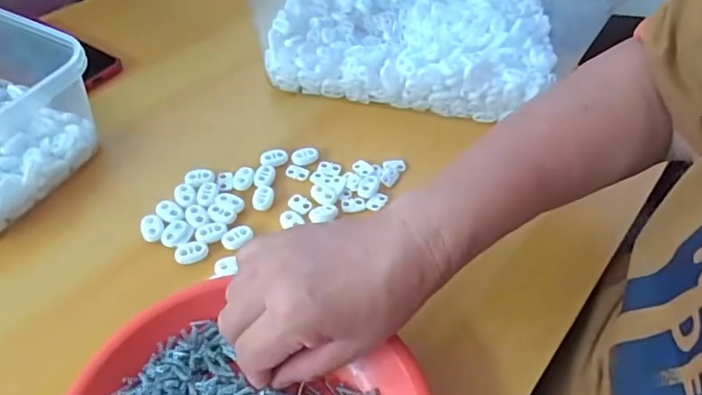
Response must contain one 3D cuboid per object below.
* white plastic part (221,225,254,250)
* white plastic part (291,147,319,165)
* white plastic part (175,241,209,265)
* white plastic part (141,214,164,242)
[{"bbox_3d":[-0.081,0.028,0.368,0.022,0.005,0.015,-31,57,-27],"label":"white plastic part"},{"bbox_3d":[-0.037,-0.034,0.422,0.022,0.009,0.011,-12,50,-13],"label":"white plastic part"},{"bbox_3d":[-0.111,0.038,0.358,0.022,0.005,0.014,-22,53,-21],"label":"white plastic part"},{"bbox_3d":[-0.143,0.020,0.367,0.015,0.004,0.022,-22,53,-21],"label":"white plastic part"}]

